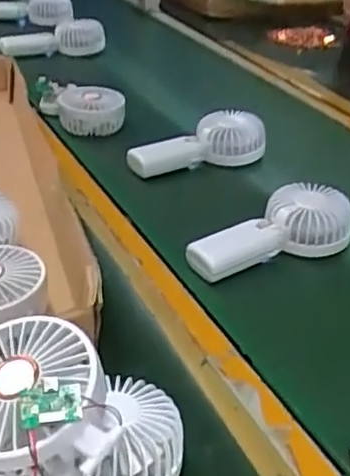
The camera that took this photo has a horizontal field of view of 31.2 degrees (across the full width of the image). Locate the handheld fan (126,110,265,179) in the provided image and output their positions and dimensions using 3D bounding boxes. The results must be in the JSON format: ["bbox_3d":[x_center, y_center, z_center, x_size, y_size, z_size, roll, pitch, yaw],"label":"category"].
[{"bbox_3d":[0.021,-0.118,0.785,0.174,0.070,0.077,-10,36,-22],"label":"handheld fan"}]

